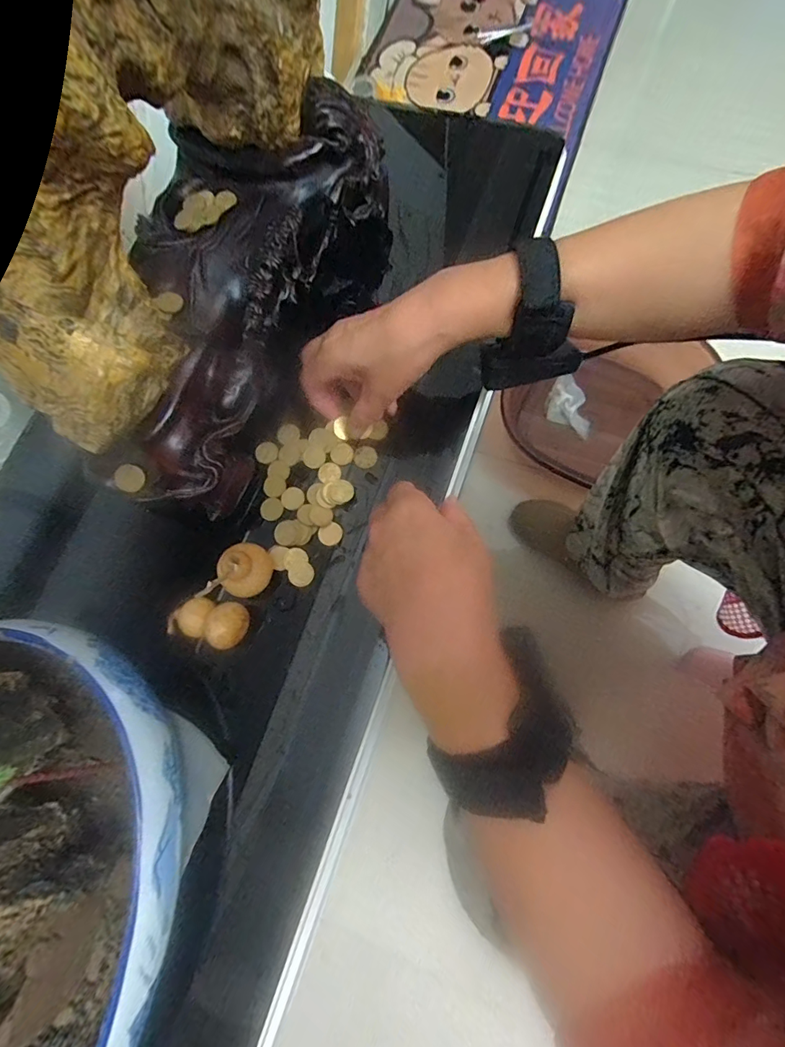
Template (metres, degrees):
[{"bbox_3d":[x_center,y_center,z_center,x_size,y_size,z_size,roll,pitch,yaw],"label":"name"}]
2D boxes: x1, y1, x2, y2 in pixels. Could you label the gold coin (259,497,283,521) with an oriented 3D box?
[{"bbox_3d":[-0.102,-0.012,0.363,0.018,0.004,0.019,-1,74,2],"label":"gold coin"}]

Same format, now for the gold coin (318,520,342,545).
[{"bbox_3d":[-0.051,0.009,0.356,0.019,0.004,0.019,0,86,-5],"label":"gold coin"}]

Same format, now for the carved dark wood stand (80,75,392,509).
[{"bbox_3d":[-0.136,-0.189,0.361,0.178,0.091,0.357,20,76,7],"label":"carved dark wood stand"}]

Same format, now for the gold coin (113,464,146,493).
[{"bbox_3d":[-0.199,-0.034,0.327,0.024,0.004,0.020,36,84,6],"label":"gold coin"}]

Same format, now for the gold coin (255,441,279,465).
[{"bbox_3d":[-0.111,-0.062,0.379,0.022,0.005,0.019,32,78,10],"label":"gold coin"}]

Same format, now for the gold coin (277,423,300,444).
[{"bbox_3d":[-0.093,-0.080,0.381,0.019,0.004,0.017,-22,75,-4],"label":"gold coin"}]

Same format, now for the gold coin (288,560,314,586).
[{"bbox_3d":[-0.073,0.040,0.346,0.020,0.004,0.020,1,79,-3],"label":"gold coin"}]

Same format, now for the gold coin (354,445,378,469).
[{"bbox_3d":[-0.023,-0.057,0.369,0.020,0.004,0.020,-2,80,12],"label":"gold coin"}]

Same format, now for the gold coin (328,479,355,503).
[{"bbox_3d":[-0.042,-0.027,0.357,0.022,0.004,0.019,29,77,10],"label":"gold coin"}]

